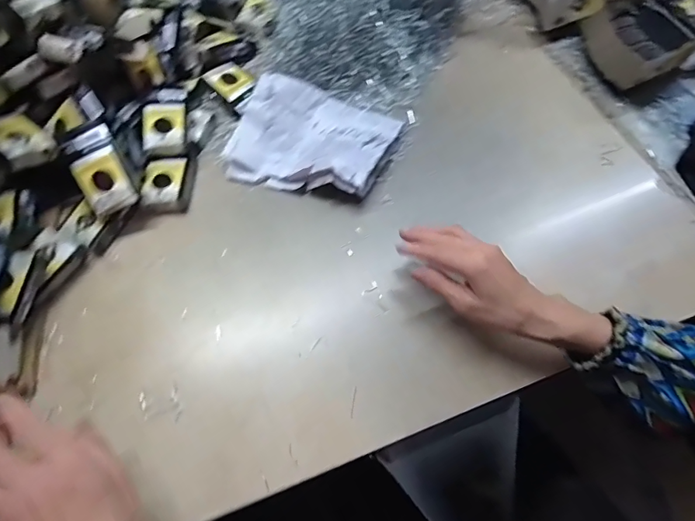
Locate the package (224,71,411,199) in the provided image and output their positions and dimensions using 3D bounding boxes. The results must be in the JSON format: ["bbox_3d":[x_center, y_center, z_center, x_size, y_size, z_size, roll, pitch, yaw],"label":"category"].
[{"bbox_3d":[-0.042,-0.160,0.538,0.198,0.037,0.155,15,64,10],"label":"package"}]

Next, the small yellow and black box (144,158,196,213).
[{"bbox_3d":[-0.219,-0.095,0.528,0.049,0.026,0.072,-4,63,1],"label":"small yellow and black box"}]

